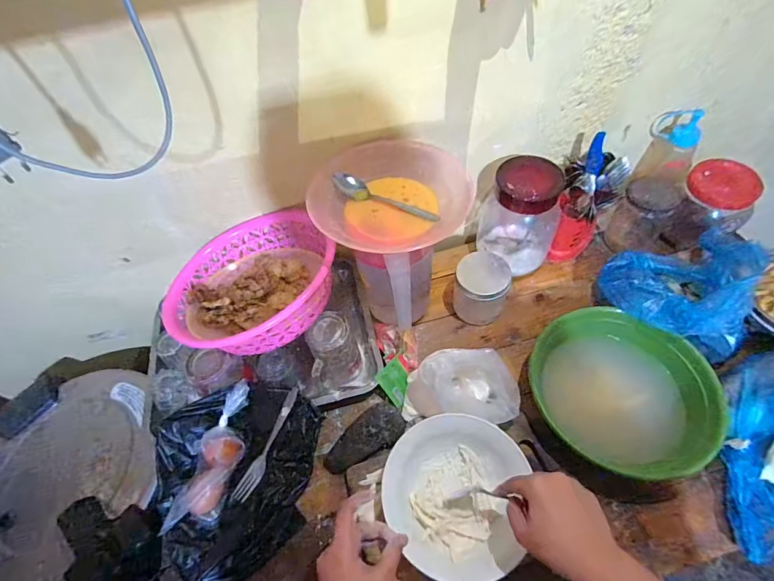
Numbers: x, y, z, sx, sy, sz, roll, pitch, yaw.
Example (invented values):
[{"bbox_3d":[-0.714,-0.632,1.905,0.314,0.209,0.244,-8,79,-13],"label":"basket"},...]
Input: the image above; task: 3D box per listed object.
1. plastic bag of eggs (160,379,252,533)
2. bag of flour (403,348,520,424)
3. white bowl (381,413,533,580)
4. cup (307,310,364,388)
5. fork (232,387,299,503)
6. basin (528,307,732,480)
[{"bbox_3d":[-0.233,0.225,0.546,0.060,0.040,0.191,13,73,14],"label":"plastic bag of eggs"},{"bbox_3d":[0.107,0.143,0.584,0.159,0.119,0.087,1,56,6],"label":"bag of flour"},{"bbox_3d":[0.085,0.262,0.517,0.171,0.062,0.180,-2,56,4],"label":"white bowl"},{"bbox_3d":[-0.079,0.101,0.624,0.068,0.135,0.070,-2,56,4],"label":"cup"},{"bbox_3d":[-0.170,0.219,0.569,0.021,0.011,0.163,19,73,17],"label":"fork"},{"bbox_3d":[0.334,0.146,0.572,0.241,0.092,0.209,1,56,6],"label":"basin"}]

